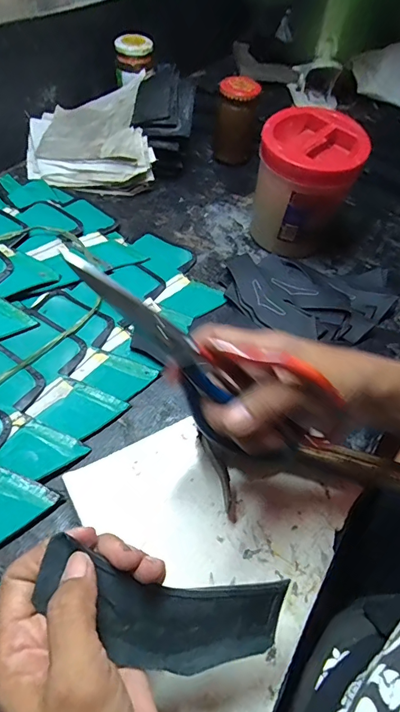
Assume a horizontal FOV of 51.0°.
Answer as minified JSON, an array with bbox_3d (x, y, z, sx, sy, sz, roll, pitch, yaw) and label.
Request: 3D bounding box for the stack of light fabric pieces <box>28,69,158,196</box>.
[{"bbox_3d":[-0.168,-0.330,0.624,0.176,0.080,0.203,-7,54,-9],"label":"stack of light fabric pieces"}]

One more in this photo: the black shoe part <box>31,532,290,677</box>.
[{"bbox_3d":[-0.018,0.138,0.224,0.136,0.025,0.047,21,51,-16],"label":"black shoe part"}]

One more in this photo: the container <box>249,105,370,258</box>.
[{"bbox_3d":[0.126,-0.206,0.520,0.113,0.138,0.107,16,53,8],"label":"container"}]

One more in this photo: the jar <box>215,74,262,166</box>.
[{"bbox_3d":[0.055,-0.345,0.629,0.056,0.120,0.056,2,53,-3],"label":"jar"}]

